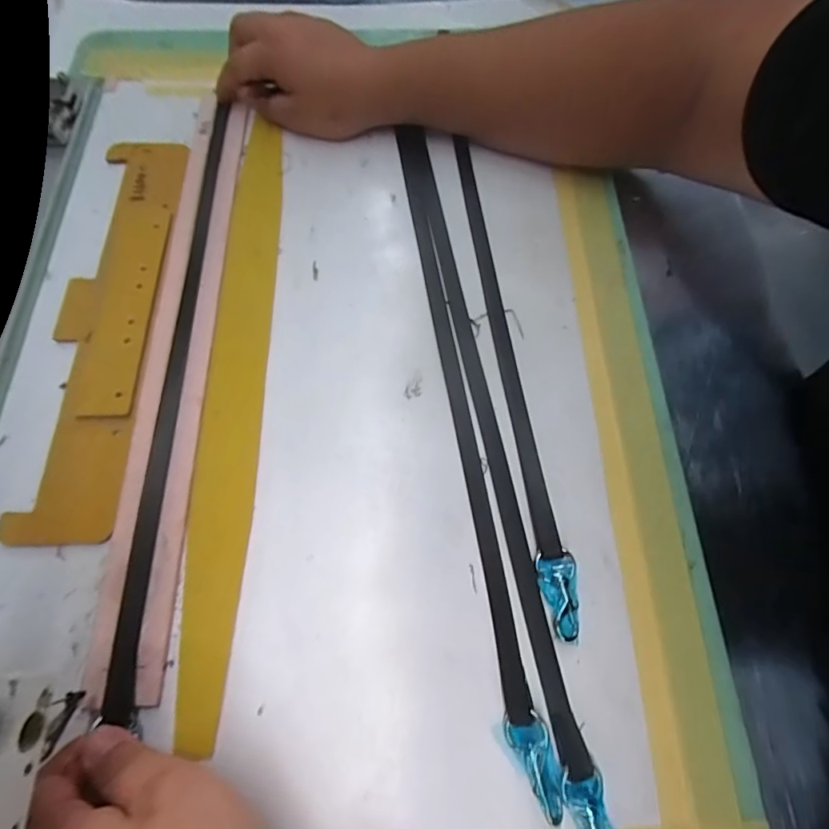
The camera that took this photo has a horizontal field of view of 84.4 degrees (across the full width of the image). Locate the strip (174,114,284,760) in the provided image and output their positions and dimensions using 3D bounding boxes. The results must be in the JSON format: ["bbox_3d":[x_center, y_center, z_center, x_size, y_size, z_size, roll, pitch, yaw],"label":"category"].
[{"bbox_3d":[-0.121,-0.035,0.318,0.036,0.010,0.439,-1,69,-2],"label":"strip"}]

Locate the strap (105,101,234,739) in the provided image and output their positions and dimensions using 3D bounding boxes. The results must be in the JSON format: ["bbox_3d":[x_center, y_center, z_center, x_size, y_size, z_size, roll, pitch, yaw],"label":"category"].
[{"bbox_3d":[-0.163,-0.052,0.320,0.013,0.007,0.451,-1,69,-2],"label":"strap"}]

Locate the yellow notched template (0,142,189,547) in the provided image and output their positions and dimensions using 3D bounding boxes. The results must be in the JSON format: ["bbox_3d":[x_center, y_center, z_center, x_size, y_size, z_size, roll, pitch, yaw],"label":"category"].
[{"bbox_3d":[-0.217,-0.076,0.325,0.064,0.006,0.319,-1,69,-2],"label":"yellow notched template"}]

